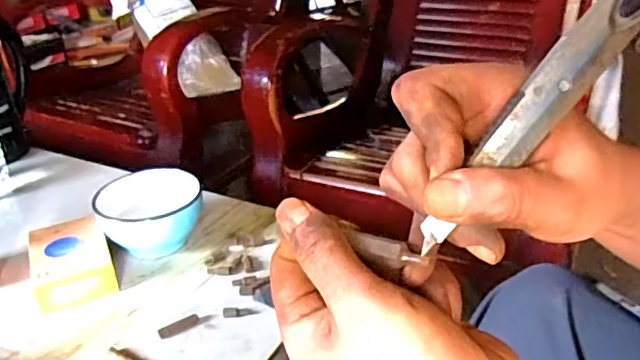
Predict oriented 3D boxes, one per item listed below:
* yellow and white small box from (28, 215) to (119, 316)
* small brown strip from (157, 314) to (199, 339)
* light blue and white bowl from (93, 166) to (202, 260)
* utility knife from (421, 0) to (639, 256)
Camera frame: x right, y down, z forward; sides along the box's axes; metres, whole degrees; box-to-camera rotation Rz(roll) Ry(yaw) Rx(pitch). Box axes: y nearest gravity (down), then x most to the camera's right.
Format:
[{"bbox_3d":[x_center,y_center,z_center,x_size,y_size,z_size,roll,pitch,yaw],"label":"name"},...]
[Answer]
[{"bbox_3d":[-0.309,0.099,0.710,0.088,0.039,0.131,-15,31,-25],"label":"yellow and white small box"},{"bbox_3d":[-0.155,0.161,0.630,0.045,0.007,0.013,-19,33,-30],"label":"small brown strip"},{"bbox_3d":[-0.227,0.046,0.768,0.135,0.079,0.111,-10,29,-15],"label":"light blue and white bowl"},{"bbox_3d":[0.085,-0.032,0.214,0.016,0.139,0.012,35,7,-34],"label":"utility knife"}]

